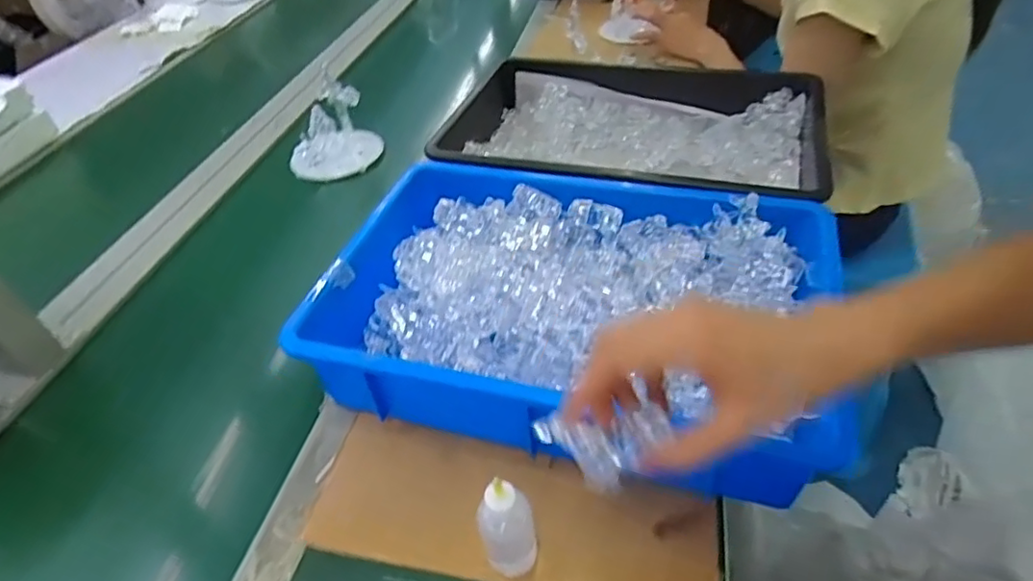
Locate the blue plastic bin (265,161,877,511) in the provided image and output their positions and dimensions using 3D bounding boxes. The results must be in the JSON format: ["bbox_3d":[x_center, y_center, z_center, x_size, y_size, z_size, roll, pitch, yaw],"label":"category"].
[{"bbox_3d":[0.048,0.013,0.535,0.429,0.091,0.271,7,45,15],"label":"blue plastic bin"}]

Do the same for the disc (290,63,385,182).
[{"bbox_3d":[-0.257,-0.222,0.840,0.098,0.106,0.113,12,47,19],"label":"disc"}]

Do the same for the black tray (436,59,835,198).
[{"bbox_3d":[0.125,-0.172,0.728,0.456,0.086,0.282,10,46,18],"label":"black tray"}]

